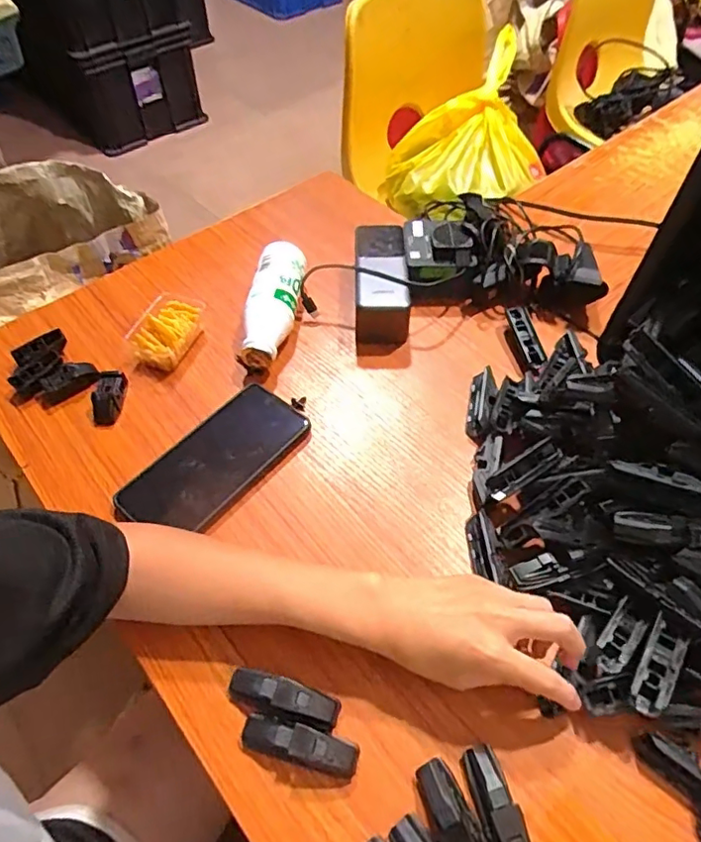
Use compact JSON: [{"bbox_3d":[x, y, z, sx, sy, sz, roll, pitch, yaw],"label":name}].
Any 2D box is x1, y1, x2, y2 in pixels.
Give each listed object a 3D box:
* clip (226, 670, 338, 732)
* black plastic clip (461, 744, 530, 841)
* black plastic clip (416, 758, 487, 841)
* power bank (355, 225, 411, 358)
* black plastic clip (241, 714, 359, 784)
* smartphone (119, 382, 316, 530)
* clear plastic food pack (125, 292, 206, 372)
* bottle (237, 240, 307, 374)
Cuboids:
[{"bbox_3d":[-0.044,0.179,0.357,0.073,0.023,0.021,13,54,9],"label":"clip"},{"bbox_3d":[0.086,0.229,0.319,0.020,0.023,0.075,-13,55,-10],"label":"black plastic clip"},{"bbox_3d":[0.061,0.235,0.316,0.027,0.026,0.074,-17,55,-13],"label":"black plastic clip"},{"bbox_3d":[0.031,-0.142,0.577,0.053,0.054,0.145,0,53,-1],"label":"power bank"},{"bbox_3d":[-0.032,0.201,0.344,0.073,0.024,0.021,13,54,9],"label":"black plastic clip"},{"bbox_3d":[-0.111,0.032,0.469,0.077,0.015,0.157,35,61,23],"label":"smartphone"},{"bbox_3d":[-0.179,-0.088,0.545,0.050,0.030,0.074,18,55,13],"label":"clear plastic food pack"},{"bbox_3d":[-0.077,-0.114,0.552,0.050,0.052,0.139,5,53,3],"label":"bottle"}]

